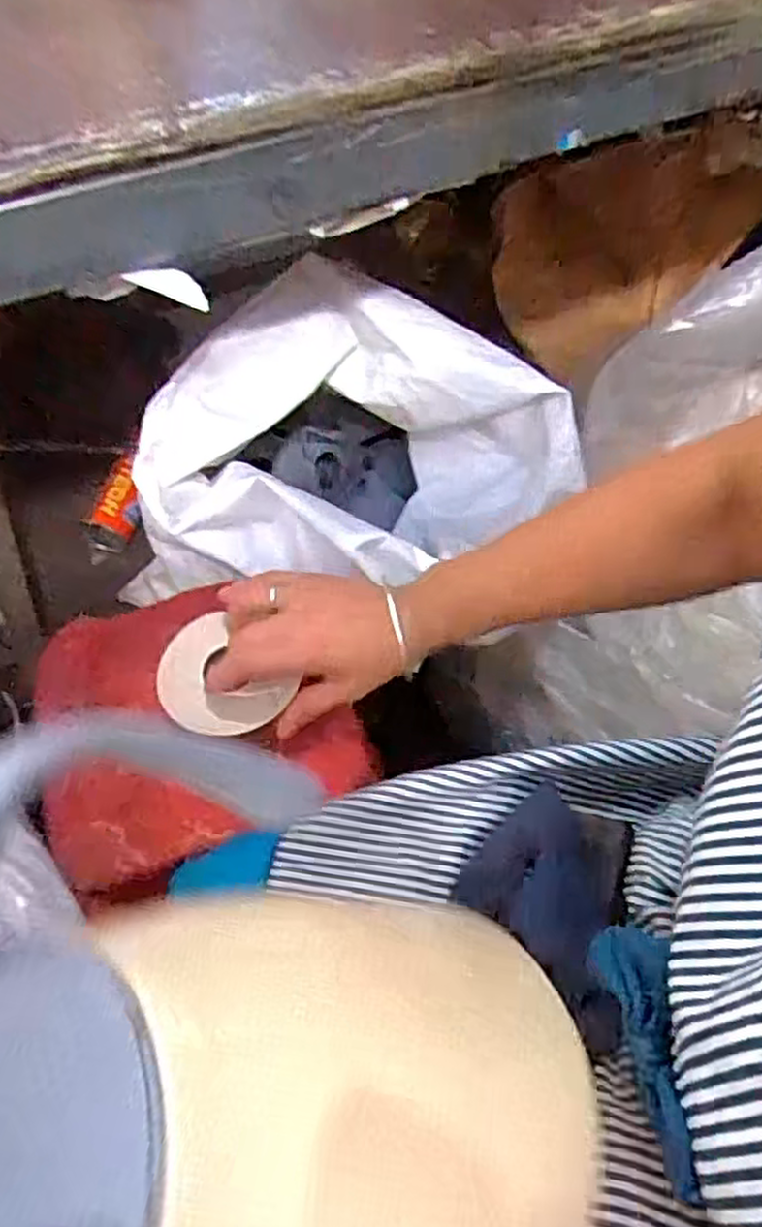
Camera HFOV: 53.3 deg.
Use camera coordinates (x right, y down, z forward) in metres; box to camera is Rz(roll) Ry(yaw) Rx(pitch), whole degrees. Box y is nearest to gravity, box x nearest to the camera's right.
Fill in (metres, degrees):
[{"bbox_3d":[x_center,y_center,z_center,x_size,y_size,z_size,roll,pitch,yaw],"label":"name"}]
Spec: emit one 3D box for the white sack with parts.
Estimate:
[{"bbox_3d":[-0.005,-0.107,0.652,0.317,0.248,0.256,22,60,13],"label":"white sack with parts"}]

